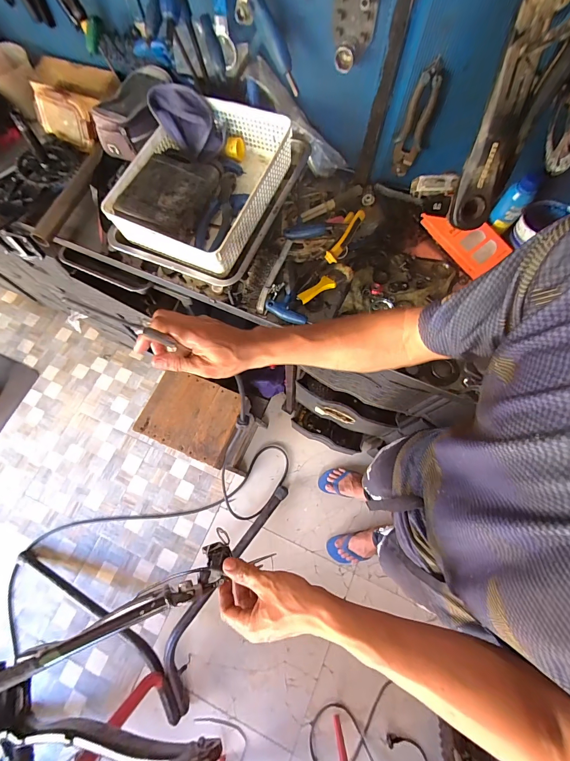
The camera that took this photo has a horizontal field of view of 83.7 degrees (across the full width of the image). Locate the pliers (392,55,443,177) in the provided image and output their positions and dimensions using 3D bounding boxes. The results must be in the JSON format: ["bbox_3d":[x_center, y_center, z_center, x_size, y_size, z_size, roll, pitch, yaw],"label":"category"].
[{"bbox_3d":[0.243,-0.475,0.599,0.047,0.185,0.028,27,75,9],"label":"pliers"}]

